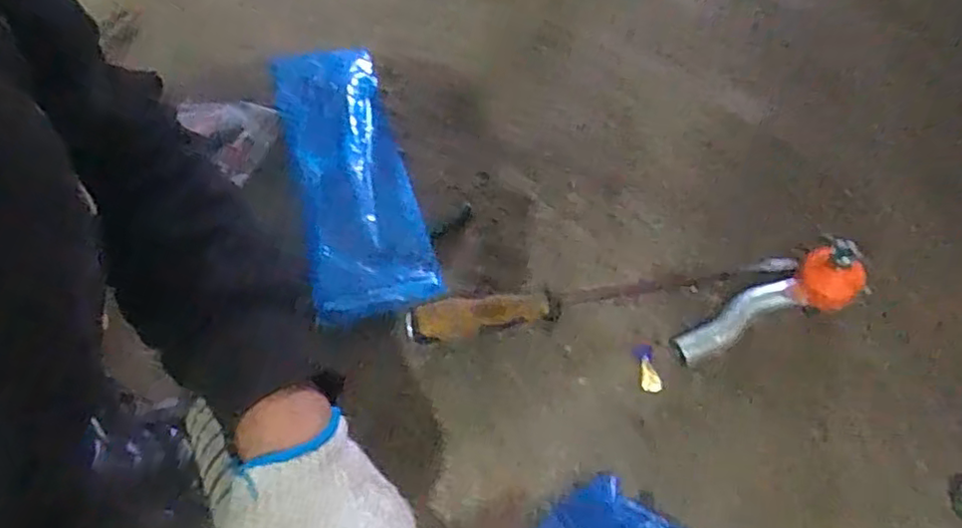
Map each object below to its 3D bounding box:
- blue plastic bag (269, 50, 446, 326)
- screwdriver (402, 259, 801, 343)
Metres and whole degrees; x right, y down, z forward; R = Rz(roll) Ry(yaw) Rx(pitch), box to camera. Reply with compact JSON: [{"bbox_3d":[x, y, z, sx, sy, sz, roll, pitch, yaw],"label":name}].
[{"bbox_3d":[-0.131,-0.091,0.612,0.107,0.030,0.343,-17,60,-5],"label":"blue plastic bag"},{"bbox_3d":[0.096,0.031,0.509,0.311,0.024,0.033,-7,60,1],"label":"screwdriver"}]

